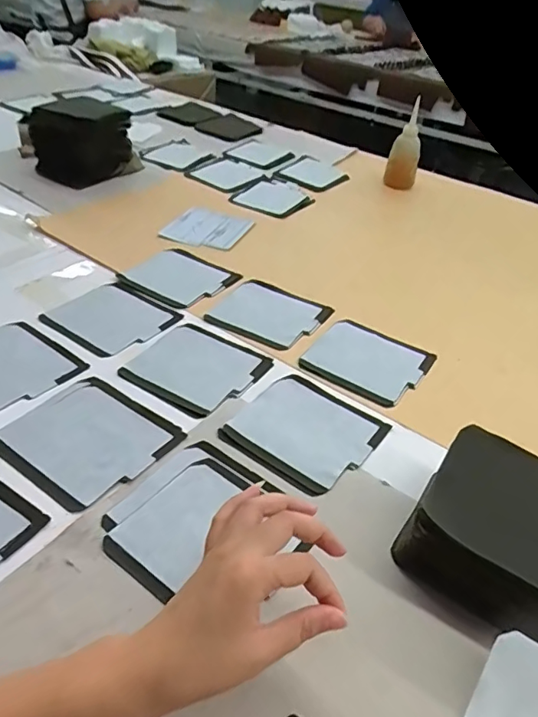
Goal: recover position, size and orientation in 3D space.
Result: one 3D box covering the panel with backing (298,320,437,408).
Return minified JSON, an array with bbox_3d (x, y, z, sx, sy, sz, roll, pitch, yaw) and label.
[{"bbox_3d":[0.127,-0.001,0.641,0.136,0.006,0.130,26,43,23],"label":"panel with backing"}]

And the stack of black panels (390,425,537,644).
[{"bbox_3d":[0.198,0.143,0.422,0.134,0.064,0.139,30,45,27],"label":"stack of black panels"}]

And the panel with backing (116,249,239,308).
[{"bbox_3d":[-0.132,-0.121,0.750,0.134,0.009,0.123,26,43,22],"label":"panel with backing"}]

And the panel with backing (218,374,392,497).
[{"bbox_3d":[0.040,0.073,0.537,0.136,0.004,0.133,29,44,25],"label":"panel with backing"}]

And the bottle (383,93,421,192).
[{"bbox_3d":[0.282,-0.429,1.042,0.063,0.157,0.047,12,40,7],"label":"bottle"}]

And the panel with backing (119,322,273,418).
[{"bbox_3d":[-0.085,0.008,0.601,0.135,0.009,0.127,25,43,22],"label":"panel with backing"}]

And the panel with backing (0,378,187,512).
[{"bbox_3d":[-0.179,0.076,0.500,0.140,0.006,0.130,28,44,24],"label":"panel with backing"}]

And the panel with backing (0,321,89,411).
[{"bbox_3d":[-0.300,0.008,0.572,0.136,0.009,0.128,29,44,25],"label":"panel with backing"}]

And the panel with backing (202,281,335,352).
[{"bbox_3d":[0.003,-0.065,0.699,0.134,0.007,0.137,24,43,21],"label":"panel with backing"}]

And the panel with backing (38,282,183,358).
[{"bbox_3d":[-0.207,-0.055,0.664,0.134,0.006,0.124,27,44,24],"label":"panel with backing"}]

